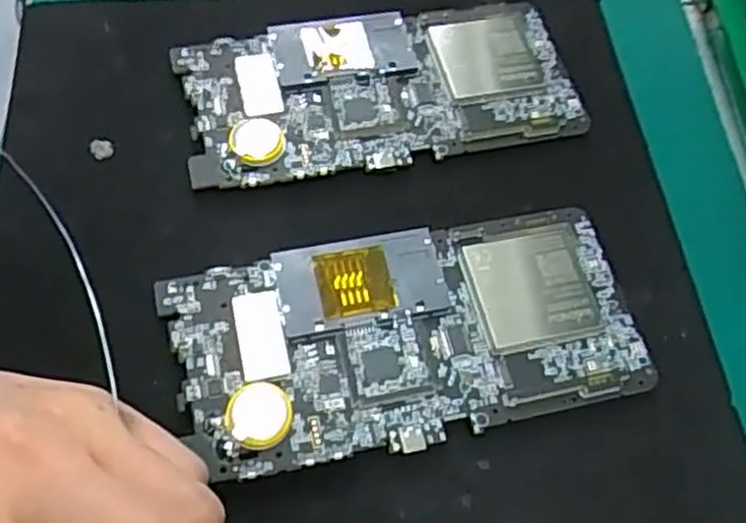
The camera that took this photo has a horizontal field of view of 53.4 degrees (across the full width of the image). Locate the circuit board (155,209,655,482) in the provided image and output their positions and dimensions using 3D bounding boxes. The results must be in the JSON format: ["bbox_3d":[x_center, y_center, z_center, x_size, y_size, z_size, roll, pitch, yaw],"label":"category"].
[{"bbox_3d":[0.012,0.024,0.245,0.149,0.009,0.069,-9,64,-9],"label":"circuit board"}]

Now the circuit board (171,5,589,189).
[{"bbox_3d":[0.003,-0.069,0.289,0.149,0.009,0.067,-9,64,-9],"label":"circuit board"}]

